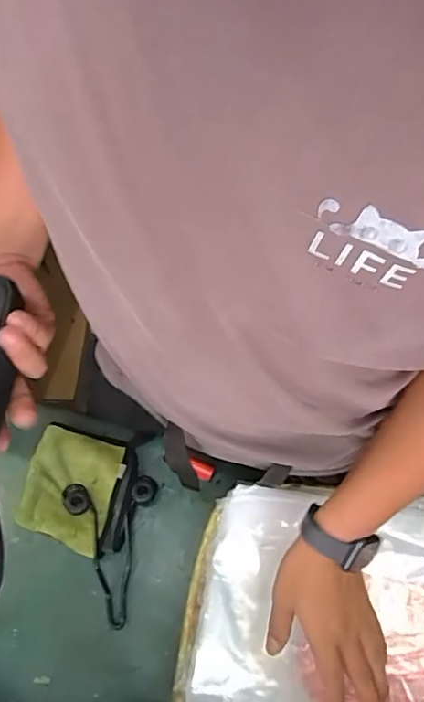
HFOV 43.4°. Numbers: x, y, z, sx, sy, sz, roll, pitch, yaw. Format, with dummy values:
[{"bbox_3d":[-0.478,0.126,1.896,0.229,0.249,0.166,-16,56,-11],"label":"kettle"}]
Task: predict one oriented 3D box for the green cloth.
[{"bbox_3d":[-0.197,0.188,0.736,0.119,0.031,0.146,11,65,8],"label":"green cloth"}]

